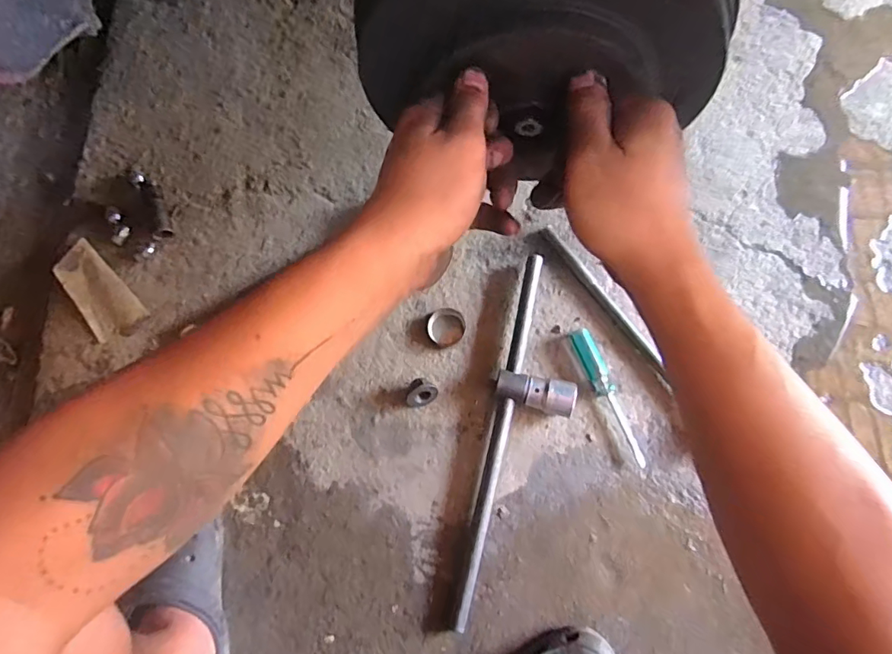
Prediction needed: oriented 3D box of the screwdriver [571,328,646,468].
[{"bbox_3d":[0.204,0.088,0.633,0.029,0.020,0.180,-19,80,-3],"label":"screwdriver"}]

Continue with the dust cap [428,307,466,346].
[{"bbox_3d":[0.001,0.000,0.668,0.047,0.010,0.049,0,80,1],"label":"dust cap"}]

